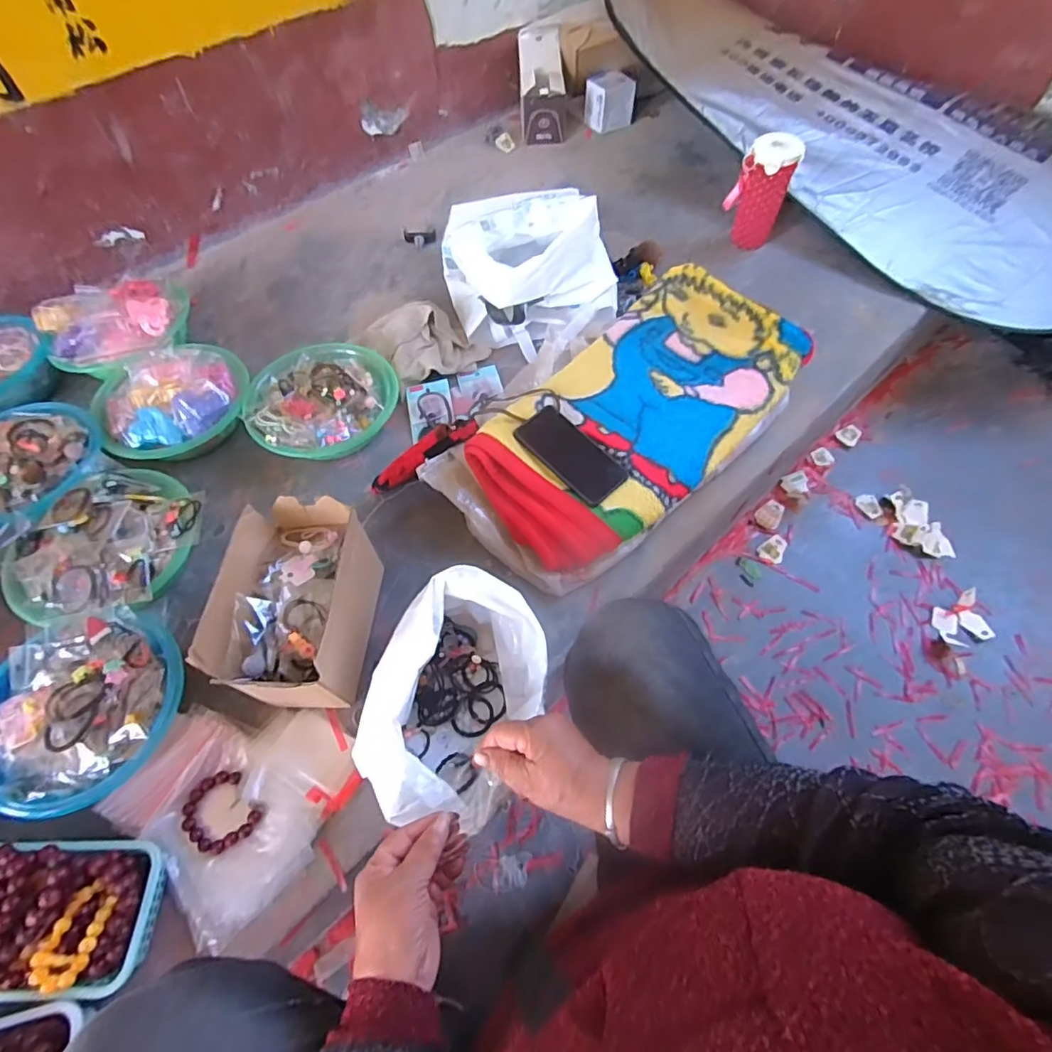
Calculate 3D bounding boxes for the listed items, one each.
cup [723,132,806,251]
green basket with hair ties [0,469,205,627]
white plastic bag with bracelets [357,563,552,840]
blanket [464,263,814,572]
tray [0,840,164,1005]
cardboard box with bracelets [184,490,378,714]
[{"bbox_3d":[0.475,-0.681,1.097,0.112,0.188,0.083,11,60,8],"label":"cup"},{"bbox_3d":[-0.578,0.028,0.741,0.231,0.085,0.232,15,61,10],"label":"green basket with hair ties"},{"bbox_3d":[-0.077,0.199,0.626,0.166,0.143,0.257,19,62,12],"label":"white plastic bag with bracelets"},{"bbox_3d":[0.167,-0.175,0.820,0.534,0.105,0.277,-39,66,-20],"label":"blanket"},{"bbox_3d":[-0.516,0.388,0.530,0.253,0.067,0.131,-1,59,1],"label":"tray"},{"bbox_3d":[-0.266,0.097,0.652,0.122,0.173,0.204,3,60,3],"label":"cardboard box with bracelets"}]

